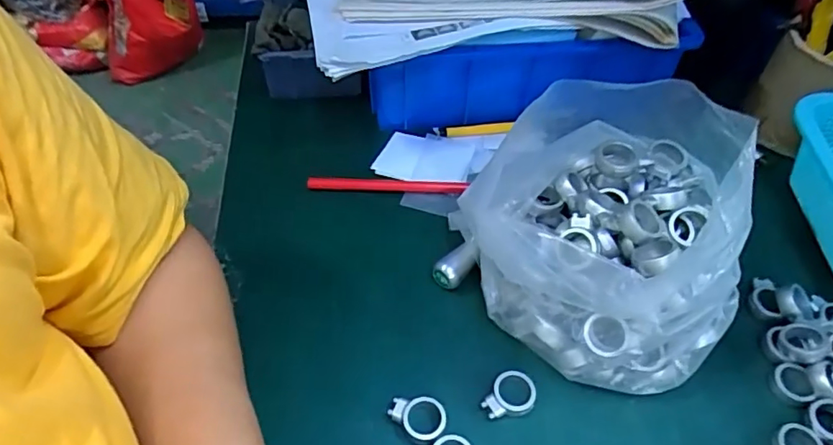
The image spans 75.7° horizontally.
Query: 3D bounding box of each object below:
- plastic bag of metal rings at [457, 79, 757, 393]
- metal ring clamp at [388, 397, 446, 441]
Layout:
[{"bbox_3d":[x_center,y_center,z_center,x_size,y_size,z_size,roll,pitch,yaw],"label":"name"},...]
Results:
[{"bbox_3d":[0.114,0.002,0.344,0.174,0.110,0.166,16,50,13],"label":"plastic bag of metal rings"},{"bbox_3d":[0.002,0.115,0.320,0.034,0.012,0.024,27,53,21],"label":"metal ring clamp"}]

